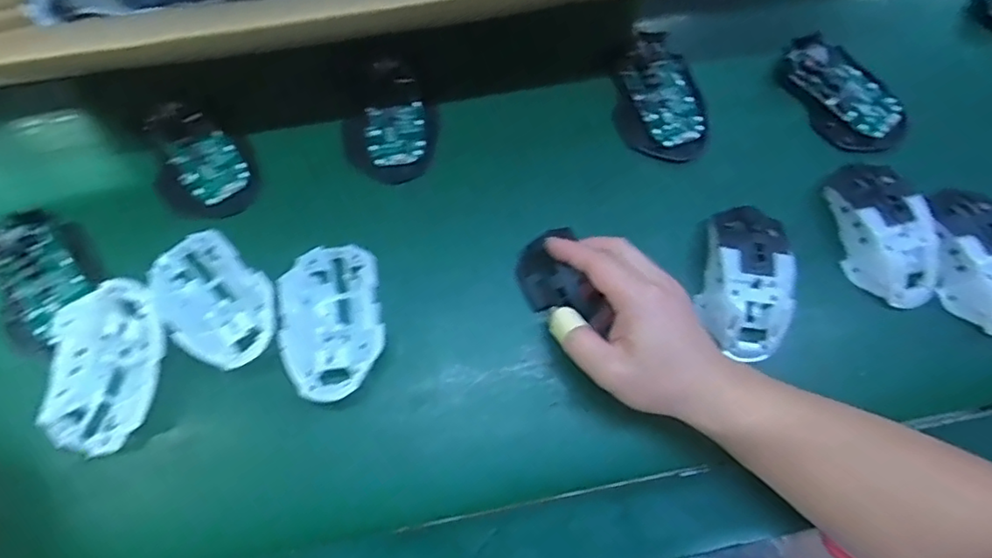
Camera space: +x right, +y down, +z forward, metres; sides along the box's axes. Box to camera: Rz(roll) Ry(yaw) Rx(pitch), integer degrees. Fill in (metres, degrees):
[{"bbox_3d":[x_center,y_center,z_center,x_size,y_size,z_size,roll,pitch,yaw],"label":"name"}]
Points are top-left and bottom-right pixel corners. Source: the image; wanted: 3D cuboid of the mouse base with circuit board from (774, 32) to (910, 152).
[{"bbox_3d":[0.289,-0.158,0.512,0.062,0.034,0.114,-33,78,-10],"label":"mouse base with circuit board"}]

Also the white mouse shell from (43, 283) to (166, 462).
[{"bbox_3d":[-0.271,0.060,0.426,0.070,0.034,0.113,14,74,2],"label":"white mouse shell"}]

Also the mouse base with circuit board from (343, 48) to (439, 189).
[{"bbox_3d":[-0.090,-0.132,0.506,0.074,0.017,0.116,-19,76,-7],"label":"mouse base with circuit board"}]

